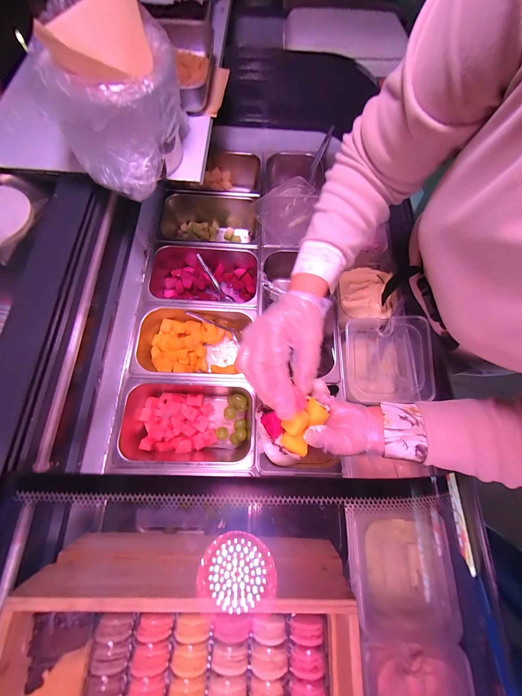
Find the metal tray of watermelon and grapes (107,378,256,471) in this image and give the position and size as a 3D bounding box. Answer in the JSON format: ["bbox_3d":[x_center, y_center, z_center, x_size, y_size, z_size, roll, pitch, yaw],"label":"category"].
[{"bbox_3d":[-0.149,0.155,0.462,0.264,0.100,0.163,0,72,-1],"label":"metal tray of watermelon and grapes"}]

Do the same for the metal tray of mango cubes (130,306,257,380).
[{"bbox_3d":[-0.146,-0.001,0.509,0.255,0.100,0.159,1,72,-1],"label":"metal tray of mango cubes"}]

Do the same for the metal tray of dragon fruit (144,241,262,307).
[{"bbox_3d":[-0.142,-0.161,0.556,0.270,0.096,0.158,1,72,-1],"label":"metal tray of dragon fruit"}]

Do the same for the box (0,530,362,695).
[{"bbox_3d":[-0.096,0.442,0.257,0.397,0.097,0.320,3,72,-1],"label":"box"}]

